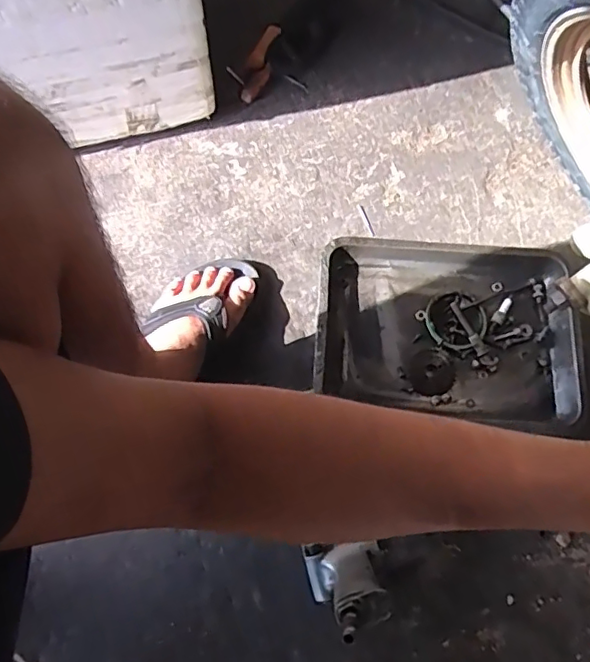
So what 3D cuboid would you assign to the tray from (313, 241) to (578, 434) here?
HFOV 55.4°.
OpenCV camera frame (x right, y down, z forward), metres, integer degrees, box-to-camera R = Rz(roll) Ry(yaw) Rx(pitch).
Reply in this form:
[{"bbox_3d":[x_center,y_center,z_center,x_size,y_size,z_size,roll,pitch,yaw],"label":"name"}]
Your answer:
[{"bbox_3d":[0.199,-0.005,0.742,0.332,0.041,0.236,4,73,1],"label":"tray"}]

